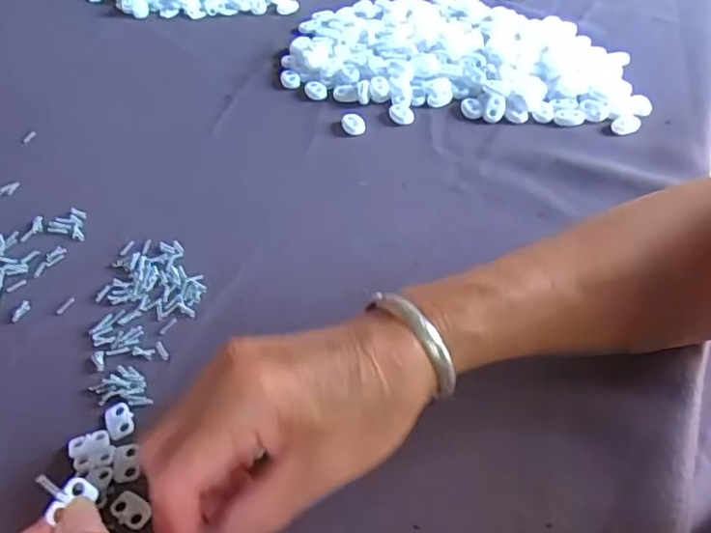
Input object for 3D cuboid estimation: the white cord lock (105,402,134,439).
[{"bbox_3d":[-0.118,0.076,0.313,0.013,0.004,0.019,-22,50,-16],"label":"white cord lock"}]

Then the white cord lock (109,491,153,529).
[{"bbox_3d":[-0.102,0.110,0.284,0.019,0.004,0.013,29,55,26],"label":"white cord lock"}]

